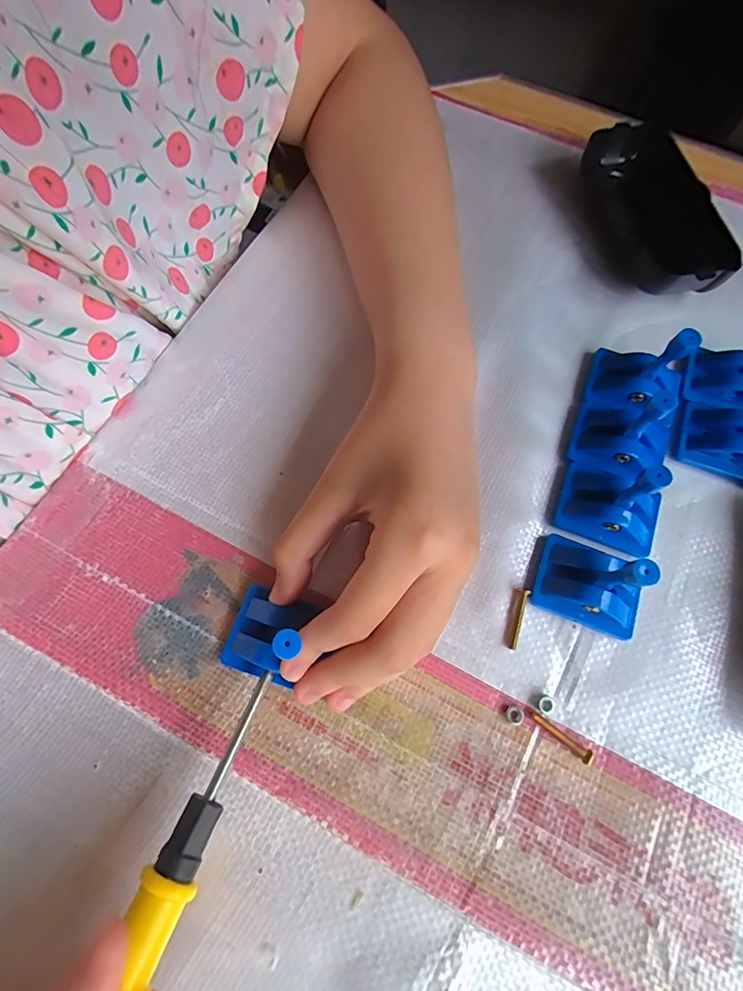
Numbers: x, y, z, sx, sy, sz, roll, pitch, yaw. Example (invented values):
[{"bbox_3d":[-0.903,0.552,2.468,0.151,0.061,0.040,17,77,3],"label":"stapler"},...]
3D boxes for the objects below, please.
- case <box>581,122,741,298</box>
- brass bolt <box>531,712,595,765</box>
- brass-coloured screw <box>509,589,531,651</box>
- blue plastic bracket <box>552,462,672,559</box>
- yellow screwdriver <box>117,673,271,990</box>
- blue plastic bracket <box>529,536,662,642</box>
[{"bbox_3d":[0.161,-0.162,0.261,0.051,0.027,0.108,-4,71,-3],"label":"case"},{"bbox_3d":[0.077,0.097,0.182,0.028,0.004,0.005,38,74,11],"label":"brass bolt"},{"bbox_3d":[0.063,0.053,0.196,0.004,0.005,0.026,20,71,5],"label":"brass-coloured screw"},{"bbox_3d":[0.110,0.001,0.194,0.043,0.043,0.033,27,72,8],"label":"blue plastic bracket"},{"bbox_3d":[-0.065,0.124,0.139,0.014,0.011,0.135,20,59,5],"label":"yellow screwdriver"},{"bbox_3d":[0.095,0.034,0.183,0.044,0.045,0.032,24,72,7],"label":"blue plastic bracket"}]

